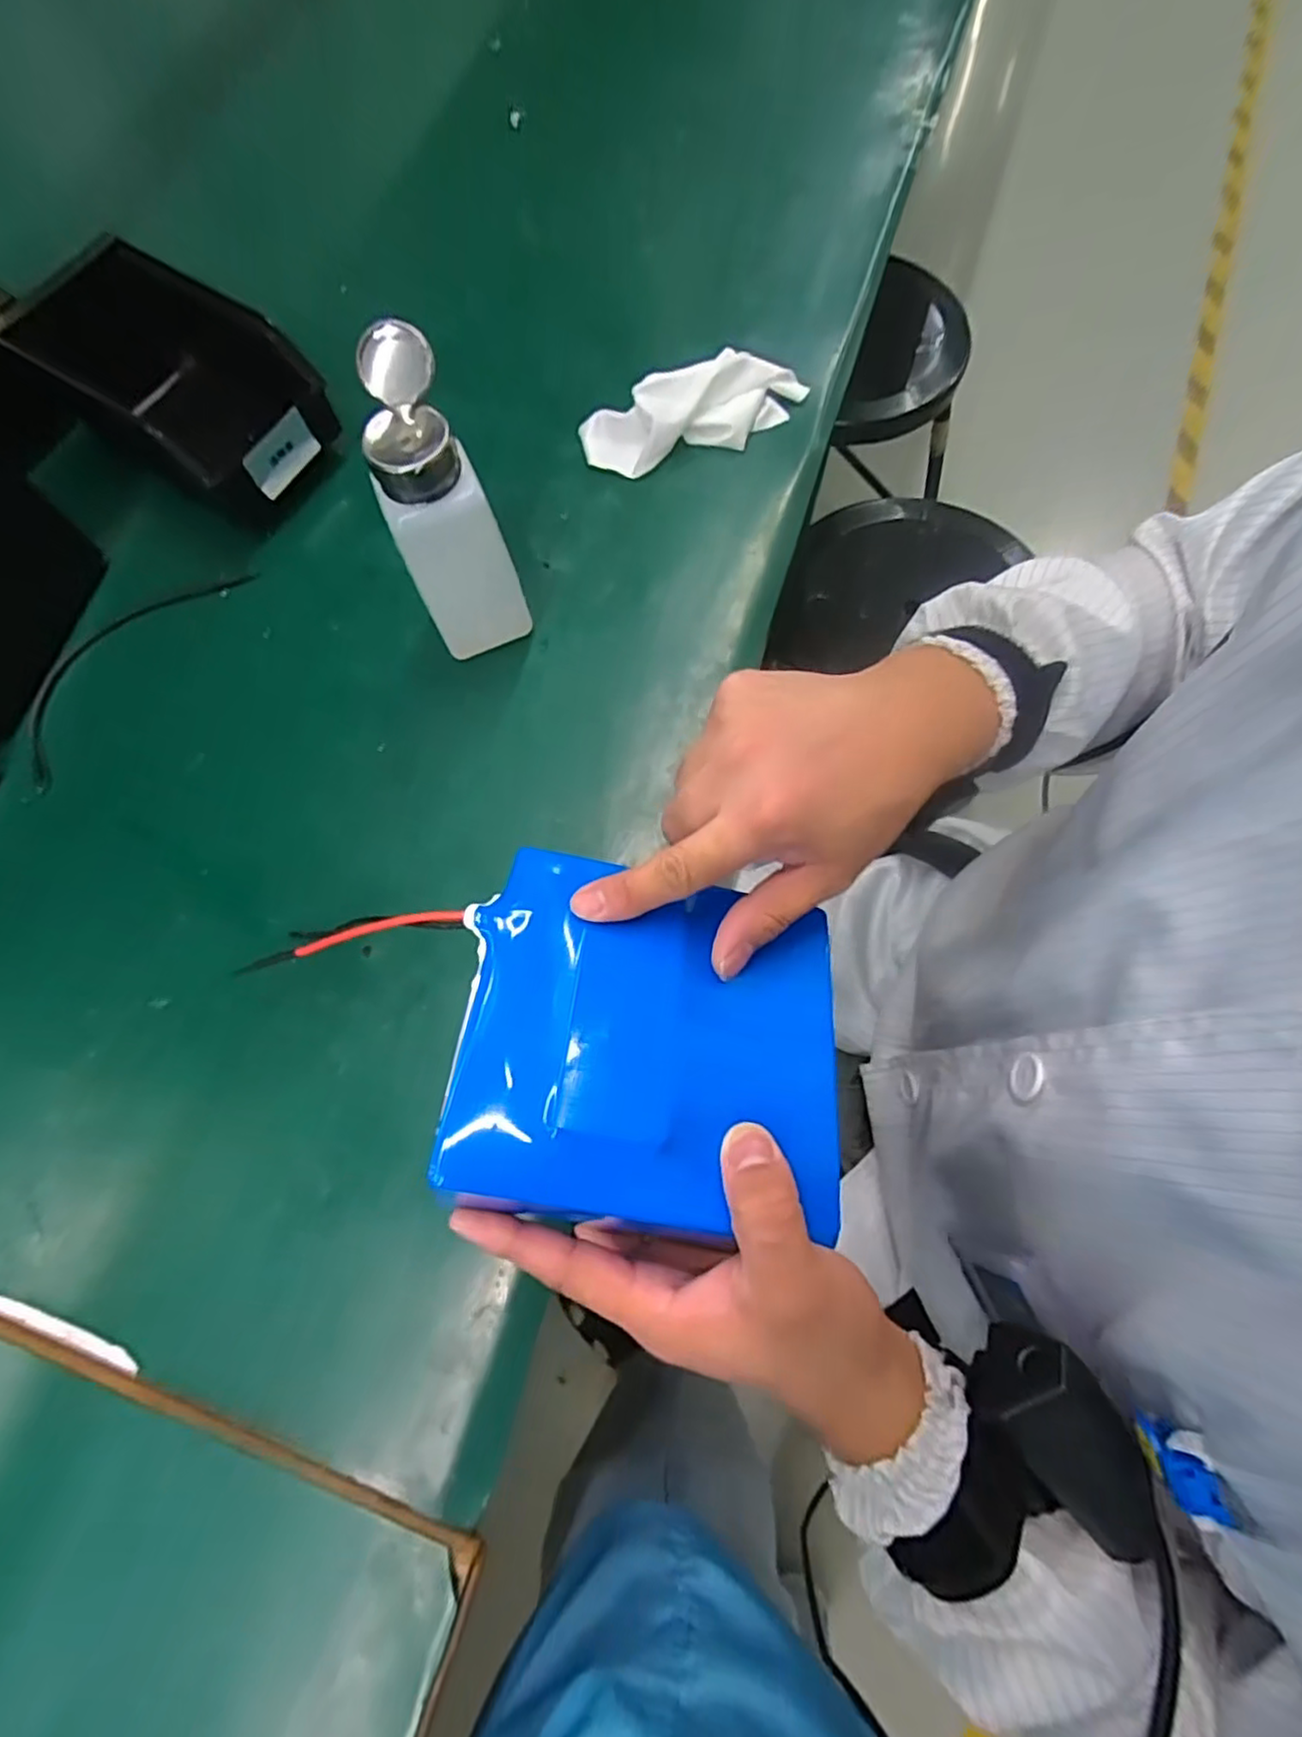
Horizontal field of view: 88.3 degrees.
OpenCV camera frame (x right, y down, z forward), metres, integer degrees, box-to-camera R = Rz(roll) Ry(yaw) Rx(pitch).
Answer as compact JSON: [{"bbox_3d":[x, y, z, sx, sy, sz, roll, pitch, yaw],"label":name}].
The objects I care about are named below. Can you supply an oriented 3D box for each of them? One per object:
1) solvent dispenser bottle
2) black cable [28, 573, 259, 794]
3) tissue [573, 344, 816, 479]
[{"bbox_3d":[-0.107,-0.183,0.351,0.053,0.149,0.071,-21,74,-5],"label":"solvent dispenser bottle"},{"bbox_3d":[-0.328,-0.131,0.413,0.060,0.004,0.178,33,77,10],"label":"black cable"},{"bbox_3d":[0.029,-0.305,0.444,0.151,0.036,0.060,-18,74,-4],"label":"tissue"}]

